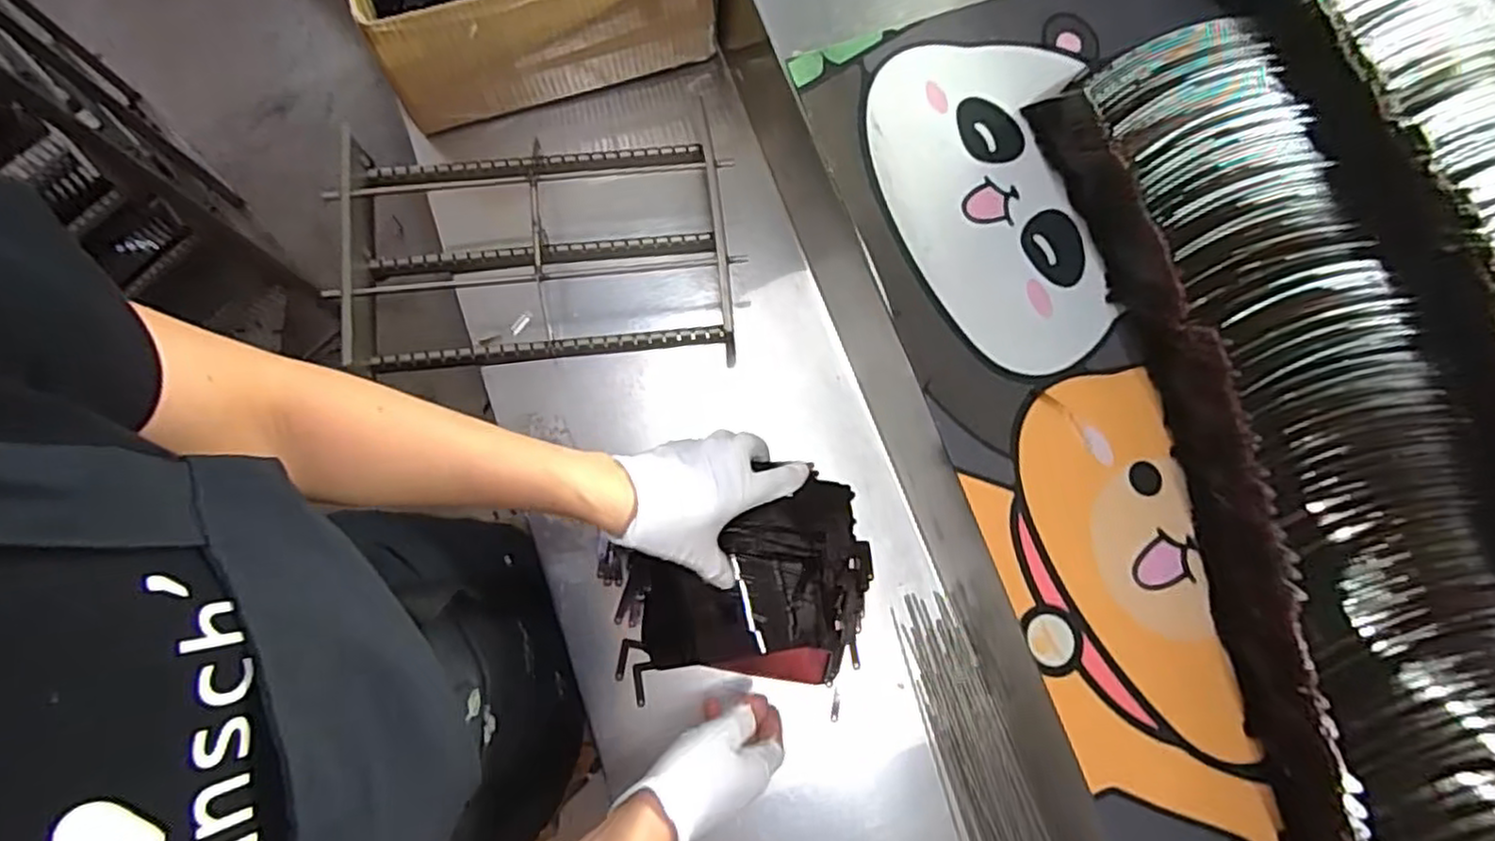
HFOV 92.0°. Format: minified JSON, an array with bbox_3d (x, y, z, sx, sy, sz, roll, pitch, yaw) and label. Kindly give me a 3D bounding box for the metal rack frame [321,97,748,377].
[{"bbox_3d":[-0.177,-0.149,0.608,0.322,0.053,0.194,-3,79,-1],"label":"metal rack frame"}]

